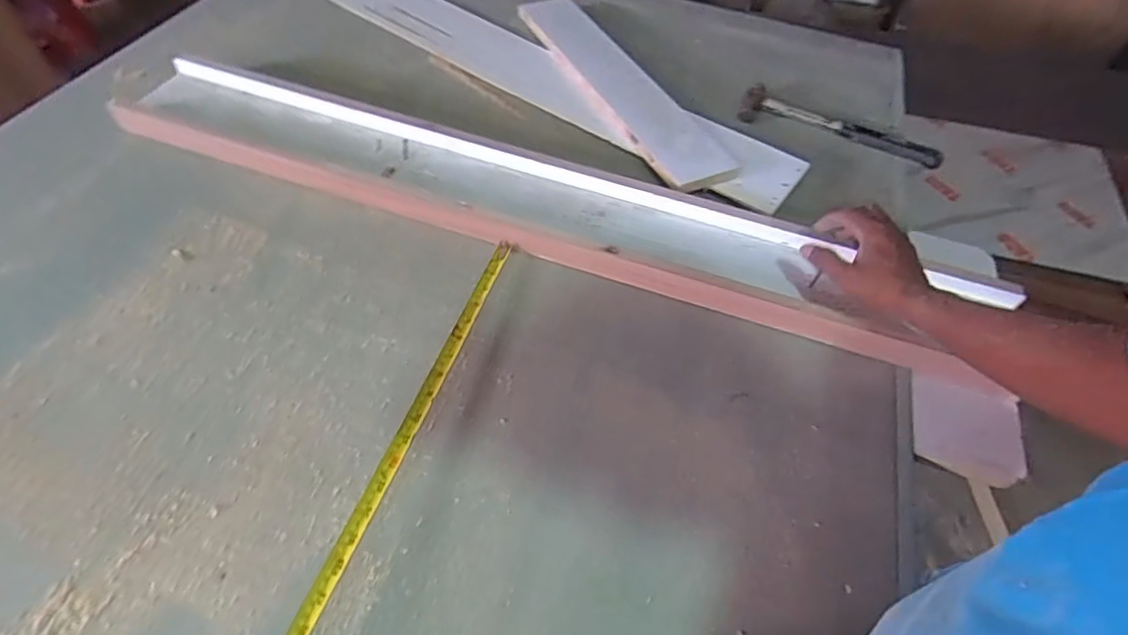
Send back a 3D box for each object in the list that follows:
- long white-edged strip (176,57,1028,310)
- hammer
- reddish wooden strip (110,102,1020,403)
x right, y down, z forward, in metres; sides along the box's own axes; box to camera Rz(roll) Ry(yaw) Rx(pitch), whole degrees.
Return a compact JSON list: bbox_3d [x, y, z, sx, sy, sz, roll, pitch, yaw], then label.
[{"bbox_3d":[-0.010,-0.203,0.811,1.154,0.035,0.047,18,54,9],"label":"long white-edged strip"},{"bbox_3d":[0.440,-0.304,0.923,0.318,0.029,0.087,18,54,9],"label":"hammer"},{"bbox_3d":[-0.082,-0.108,0.730,1.100,0.046,0.031,19,54,9],"label":"reddish wooden strip"}]

